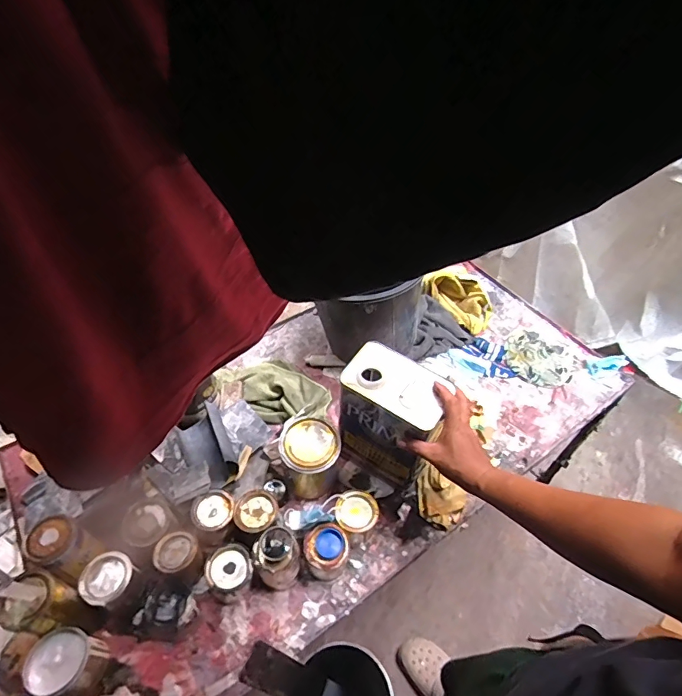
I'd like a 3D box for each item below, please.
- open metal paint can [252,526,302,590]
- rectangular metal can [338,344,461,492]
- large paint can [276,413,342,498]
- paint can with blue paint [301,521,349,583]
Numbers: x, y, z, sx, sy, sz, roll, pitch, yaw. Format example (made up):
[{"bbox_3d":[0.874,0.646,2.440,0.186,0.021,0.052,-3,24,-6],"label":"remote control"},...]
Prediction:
[{"bbox_3d":[-0.101,0.343,0.721,0.067,0.072,0.076,-24,56,-18],"label":"open metal paint can"},{"bbox_3d":[0.084,0.127,0.782,0.153,0.238,0.106,27,57,19],"label":"rectangular metal can"},{"bbox_3d":[-0.054,0.202,0.799,0.096,0.134,0.090,0,52,0],"label":"large paint can"},{"bbox_3d":[-0.026,0.337,0.732,0.071,0.079,0.073,0,52,0],"label":"paint can with blue paint"}]

